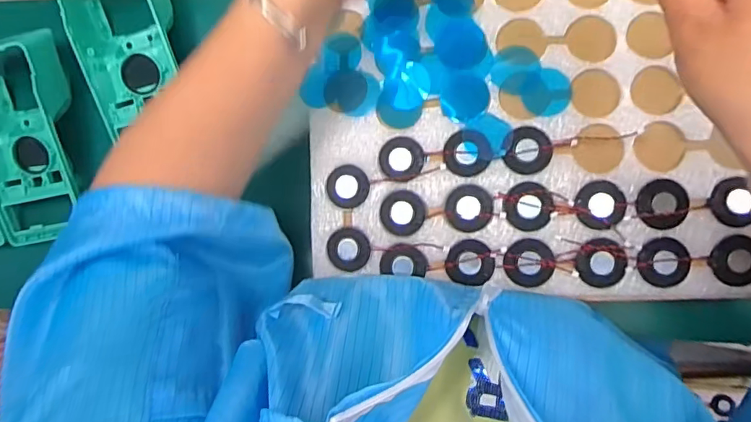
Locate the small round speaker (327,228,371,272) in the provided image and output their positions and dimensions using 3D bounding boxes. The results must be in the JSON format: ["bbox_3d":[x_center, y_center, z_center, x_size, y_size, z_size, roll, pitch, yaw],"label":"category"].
[{"bbox_3d":[-0.020,0.029,0.365,0.032,0.004,0.032,0,85,6],"label":"small round speaker"}]

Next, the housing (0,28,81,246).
[{"bbox_3d":[-0.320,-0.065,0.439,0.088,0.063,0.182,-7,85,5],"label":"housing"}]

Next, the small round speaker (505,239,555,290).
[{"bbox_3d":[0.108,0.037,0.339,0.033,0.004,0.033,0,85,6],"label":"small round speaker"}]

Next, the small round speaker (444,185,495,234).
[{"bbox_3d":[0.067,-0.002,0.345,0.032,0.005,0.033,0,85,6],"label":"small round speaker"}]

